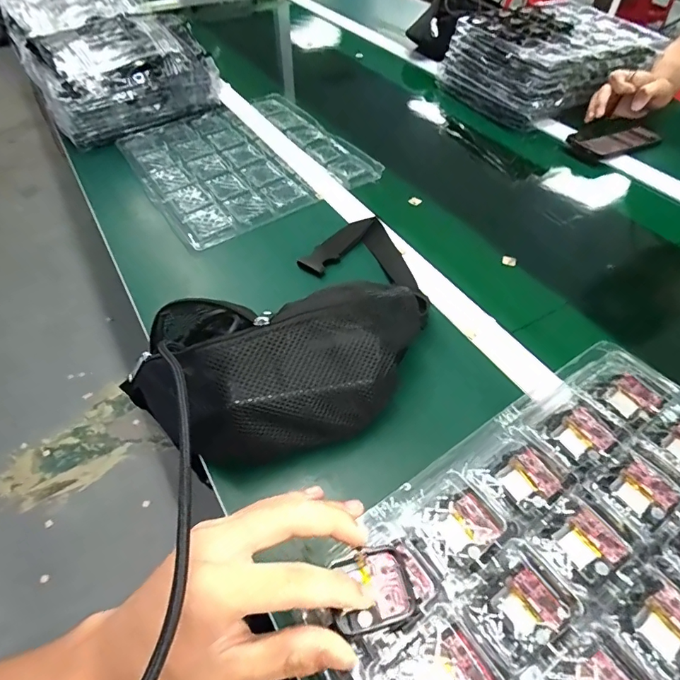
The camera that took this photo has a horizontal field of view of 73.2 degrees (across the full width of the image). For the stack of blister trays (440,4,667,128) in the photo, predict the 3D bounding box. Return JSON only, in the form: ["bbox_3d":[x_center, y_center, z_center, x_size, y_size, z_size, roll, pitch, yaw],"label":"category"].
[{"bbox_3d":[0.403,-0.544,0.891,0.304,0.113,0.279,-24,54,-19],"label":"stack of blister trays"}]

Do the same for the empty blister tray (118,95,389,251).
[{"bbox_3d":[-0.154,-0.300,0.744,0.323,0.016,0.344,-27,55,-21],"label":"empty blister tray"}]

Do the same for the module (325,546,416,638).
[{"bbox_3d":[0.016,0.131,0.241,0.041,0.005,0.035,-14,51,-12],"label":"module"}]

